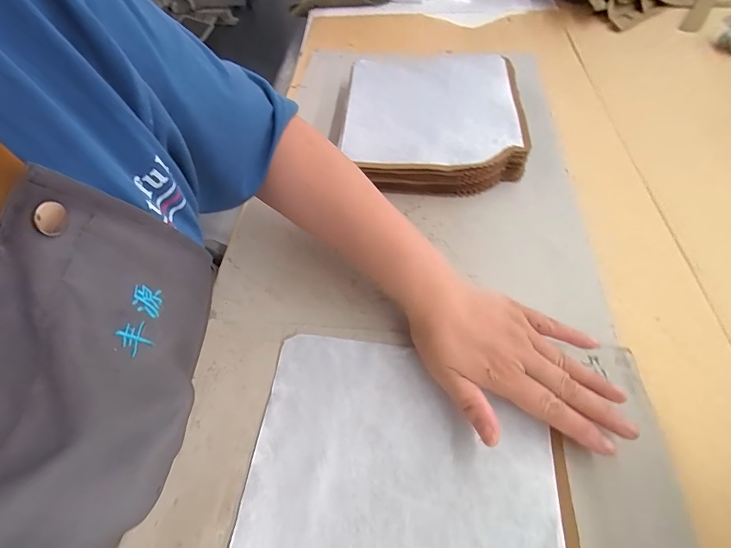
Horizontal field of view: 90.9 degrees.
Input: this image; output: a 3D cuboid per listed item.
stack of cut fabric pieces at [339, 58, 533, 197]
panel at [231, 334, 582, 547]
[{"bbox_3d":[0.086,-0.206,0.467,0.213,0.041,0.254,3,55,4],"label":"stack of cut fabric pieces"},{"bbox_3d":[0.026,0.159,0.238,0.215,0.008,0.229,4,55,5],"label":"panel"}]

